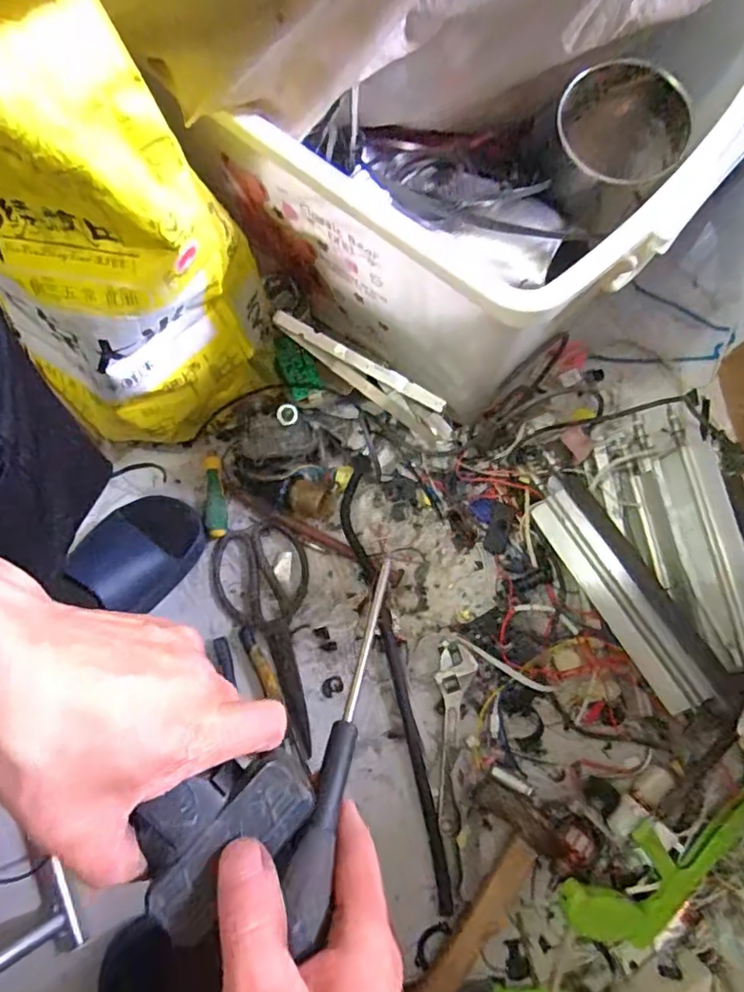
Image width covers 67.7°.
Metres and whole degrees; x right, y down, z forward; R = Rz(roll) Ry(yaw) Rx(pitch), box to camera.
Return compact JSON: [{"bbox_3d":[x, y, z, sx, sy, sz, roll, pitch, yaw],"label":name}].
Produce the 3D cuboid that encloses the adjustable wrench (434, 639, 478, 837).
[{"bbox_3d":[0.086,0.260,0.608,0.040,0.018,0.194,8,75,3],"label":"adjustable wrench"}]

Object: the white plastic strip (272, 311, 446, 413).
[{"bbox_3d":[-0.012,-0.150,0.622,0.208,0.020,0.017,26,76,-10],"label":"white plastic strip"}]

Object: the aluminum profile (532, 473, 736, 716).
[{"bbox_3d":[0.276,0.098,0.612,0.069,0.039,0.267,-28,76,-6],"label":"aluminum profile"}]

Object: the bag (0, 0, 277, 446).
[{"bbox_3d":[-0.210,-0.159,0.465,0.219,0.440,0.112,-22,76,-5],"label":"bag"}]

